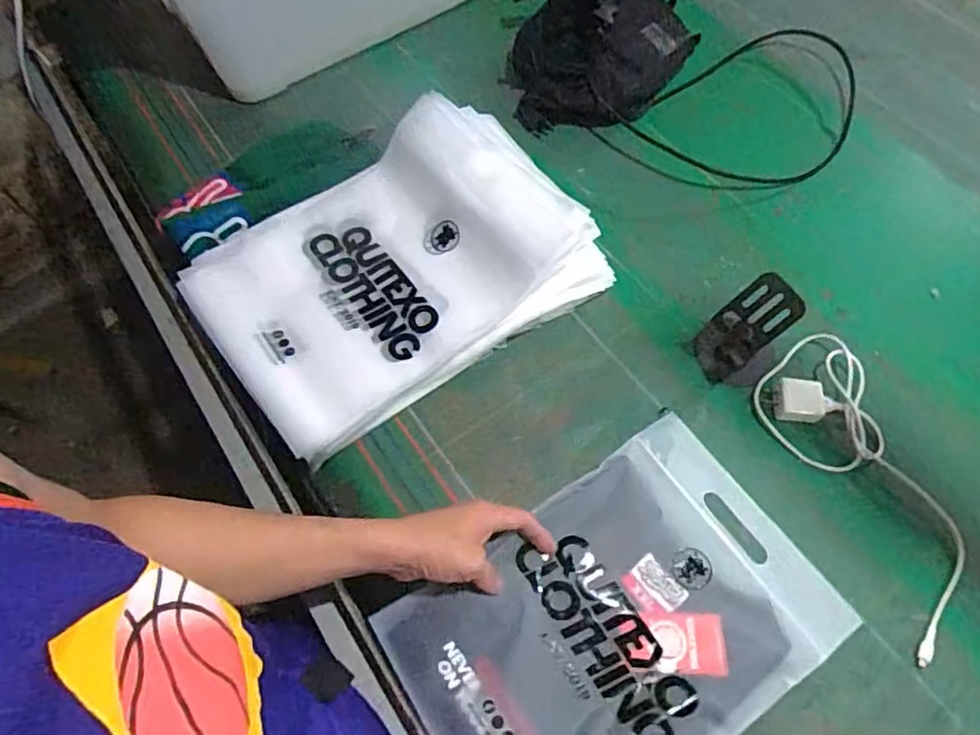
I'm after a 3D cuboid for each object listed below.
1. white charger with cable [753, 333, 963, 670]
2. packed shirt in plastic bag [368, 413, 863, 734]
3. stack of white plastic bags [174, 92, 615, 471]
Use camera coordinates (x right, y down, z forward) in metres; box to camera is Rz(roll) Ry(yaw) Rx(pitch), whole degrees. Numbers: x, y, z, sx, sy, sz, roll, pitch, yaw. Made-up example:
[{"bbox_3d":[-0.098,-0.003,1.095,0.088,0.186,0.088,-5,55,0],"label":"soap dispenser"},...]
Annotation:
[{"bbox_3d":[0.364,0.101,0.587,0.114,0.030,0.296,-20,63,-9],"label":"white charger with cable"},{"bbox_3d":[0.109,0.223,0.536,0.355,0.030,0.230,-31,65,-14],"label":"packed shirt in plastic bag"},{"bbox_3d":[-0.110,-0.118,0.675,0.400,0.108,0.291,-31,65,-14],"label":"stack of white plastic bags"}]

